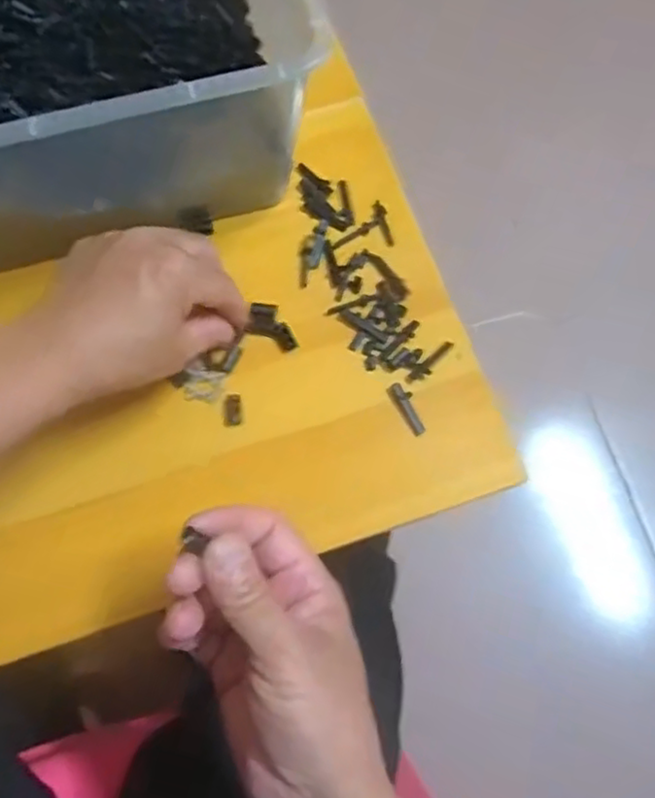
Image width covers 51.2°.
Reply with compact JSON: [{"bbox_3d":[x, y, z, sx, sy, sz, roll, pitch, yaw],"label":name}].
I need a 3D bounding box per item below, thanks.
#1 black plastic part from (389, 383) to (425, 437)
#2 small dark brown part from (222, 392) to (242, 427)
[{"bbox_3d":[0.051,0.006,0.424,0.012,0.004,0.036,-28,74,-9],"label":"black plastic part"},{"bbox_3d":[-0.058,0.007,0.421,0.011,0.004,0.020,1,72,0],"label":"small dark brown part"}]

